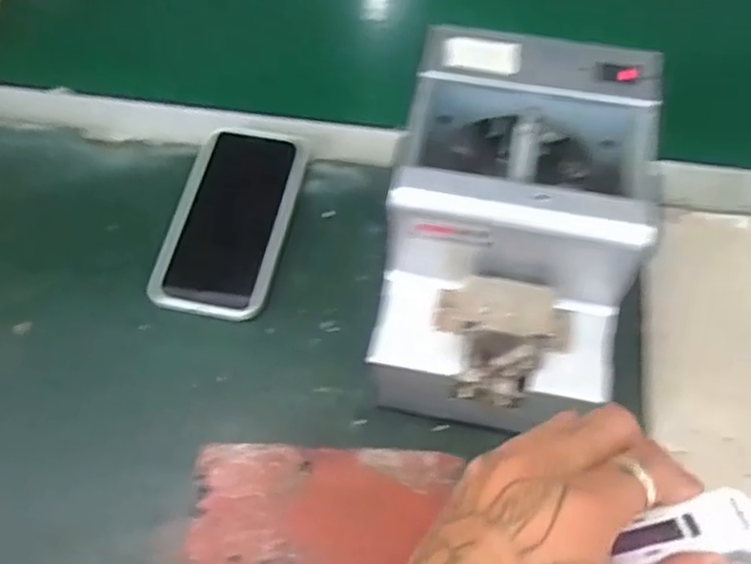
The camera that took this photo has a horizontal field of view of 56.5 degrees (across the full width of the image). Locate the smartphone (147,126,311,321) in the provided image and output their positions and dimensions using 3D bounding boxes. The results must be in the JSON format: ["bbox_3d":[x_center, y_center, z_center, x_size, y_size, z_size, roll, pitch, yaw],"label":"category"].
[{"bbox_3d":[-0.100,-0.045,0.489,0.078,0.016,0.149,10,62,8],"label":"smartphone"}]

